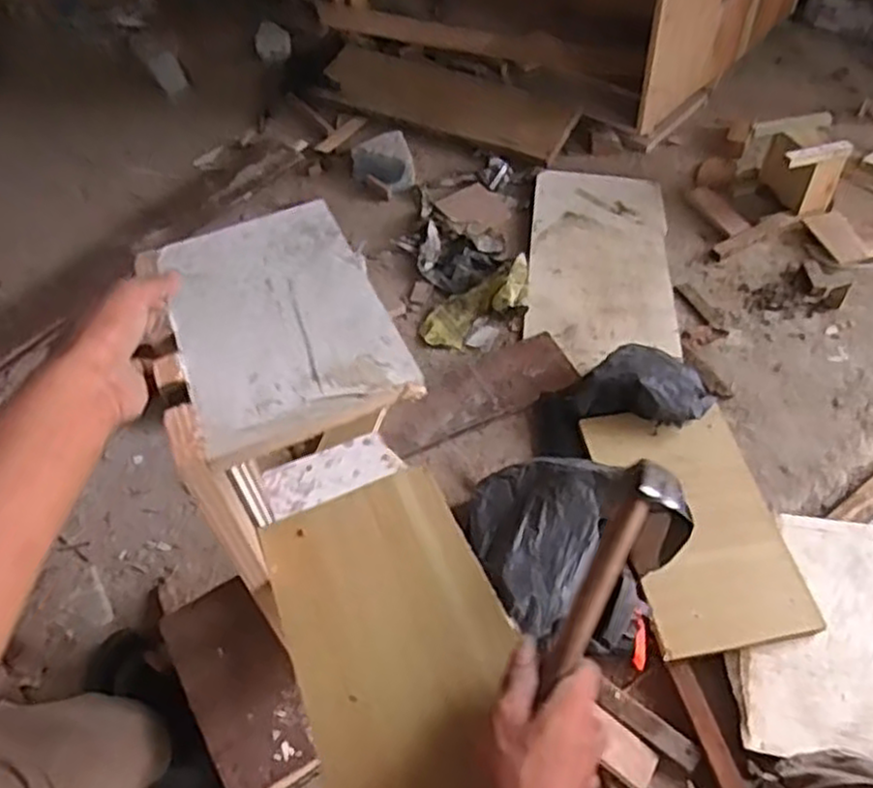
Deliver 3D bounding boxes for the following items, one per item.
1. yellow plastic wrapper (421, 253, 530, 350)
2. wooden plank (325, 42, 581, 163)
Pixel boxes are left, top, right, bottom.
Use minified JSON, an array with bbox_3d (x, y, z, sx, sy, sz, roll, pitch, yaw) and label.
[{"bbox_3d":[0.081,-0.168,1.350,0.244,0.046,0.114,-34,59,-19],"label":"yellow plastic wrapper"},{"bbox_3d":[0.001,-0.700,1.749,0.664,0.018,0.201,26,61,21],"label":"wooden plank"}]

